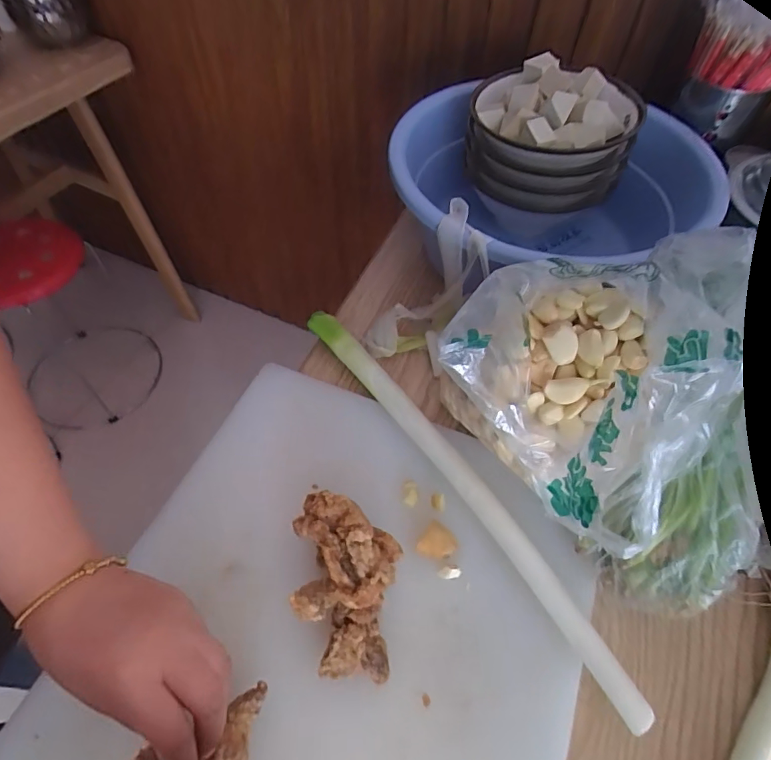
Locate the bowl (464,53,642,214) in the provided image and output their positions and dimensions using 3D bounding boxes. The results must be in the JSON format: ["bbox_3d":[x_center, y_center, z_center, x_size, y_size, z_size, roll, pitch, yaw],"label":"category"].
[{"bbox_3d":[0.189,-0.280,0.572,0.173,0.106,0.163,0,55,0],"label":"bowl"}]

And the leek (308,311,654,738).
[{"bbox_3d":[0.055,0.079,0.433,0.033,0.021,0.430,-29,60,-20],"label":"leek"}]

